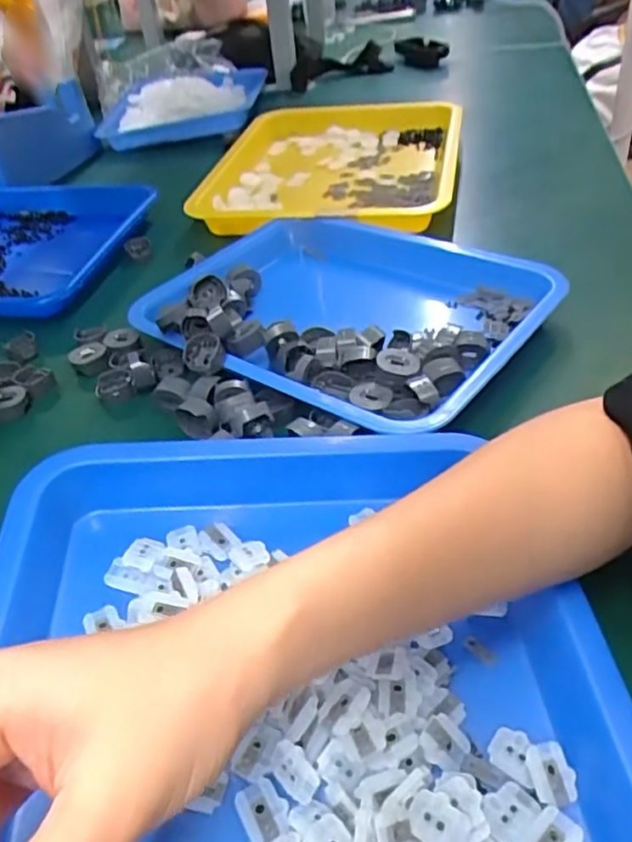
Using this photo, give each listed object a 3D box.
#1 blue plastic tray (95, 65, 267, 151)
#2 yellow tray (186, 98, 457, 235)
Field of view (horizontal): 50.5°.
[{"bbox_3d":[-0.193,-0.495,1.017,0.204,0.038,0.329,-3,39,4],"label":"blue plastic tray"},{"bbox_3d":[0.025,-0.283,0.741,0.251,0.035,0.347,3,41,11],"label":"yellow tray"}]

